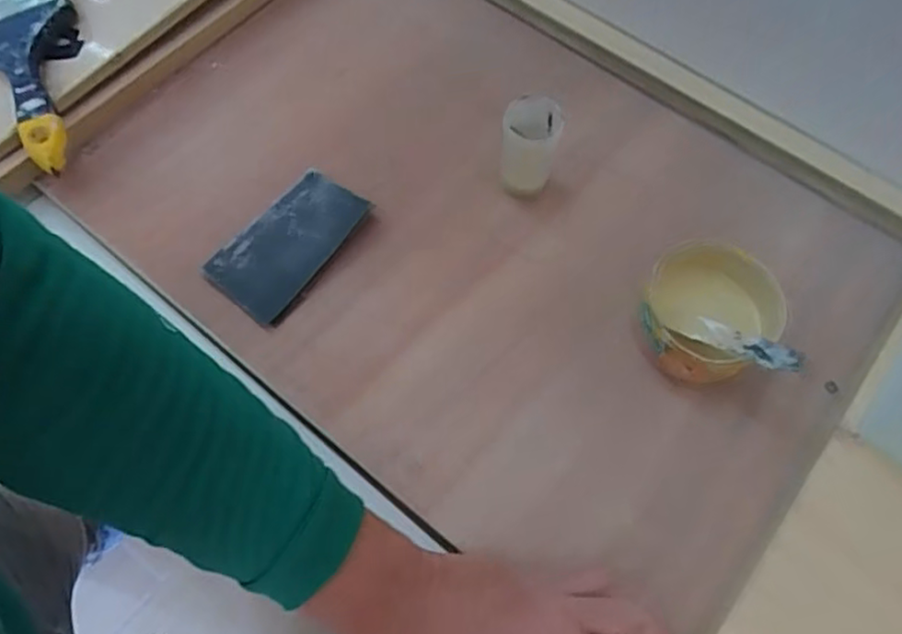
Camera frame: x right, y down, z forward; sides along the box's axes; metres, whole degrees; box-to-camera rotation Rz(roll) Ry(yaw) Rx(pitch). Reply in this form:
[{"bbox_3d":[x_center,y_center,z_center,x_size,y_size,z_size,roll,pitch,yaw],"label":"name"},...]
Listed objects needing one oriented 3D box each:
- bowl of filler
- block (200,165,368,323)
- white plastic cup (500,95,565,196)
[{"bbox_3d":[0.163,0.000,0.415,0.082,0.049,0.079,0,66,0],"label":"bowl of filler"},{"bbox_3d":[-0.114,-0.054,0.446,0.063,0.017,0.108,34,66,14],"label":"block"},{"bbox_3d":[0.055,-0.120,0.456,0.037,0.068,0.036,1,62,-2],"label":"white plastic cup"}]

